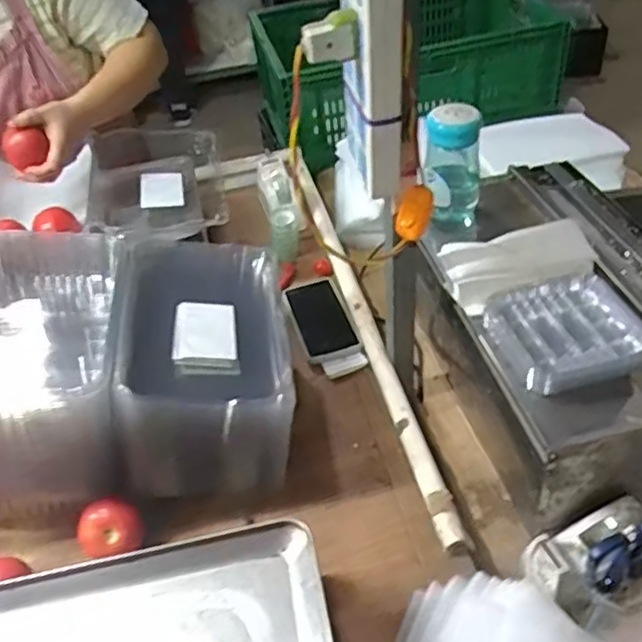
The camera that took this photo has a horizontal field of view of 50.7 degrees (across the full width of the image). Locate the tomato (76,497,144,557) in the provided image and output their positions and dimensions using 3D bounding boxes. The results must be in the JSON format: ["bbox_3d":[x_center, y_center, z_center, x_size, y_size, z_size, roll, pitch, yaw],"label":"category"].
[{"bbox_3d":[-0.224,0.228,0.726,0.063,0.060,0.058,-14,42,-7],"label":"tomato"}]

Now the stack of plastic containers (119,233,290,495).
[{"bbox_3d":[-0.130,0.046,0.806,0.195,0.174,0.278,-6,42,2],"label":"stack of plastic containers"}]

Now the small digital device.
[{"bbox_3d":[-0.005,-0.013,0.967,0.078,0.014,0.174,-14,42,-7],"label":"small digital device"}]

